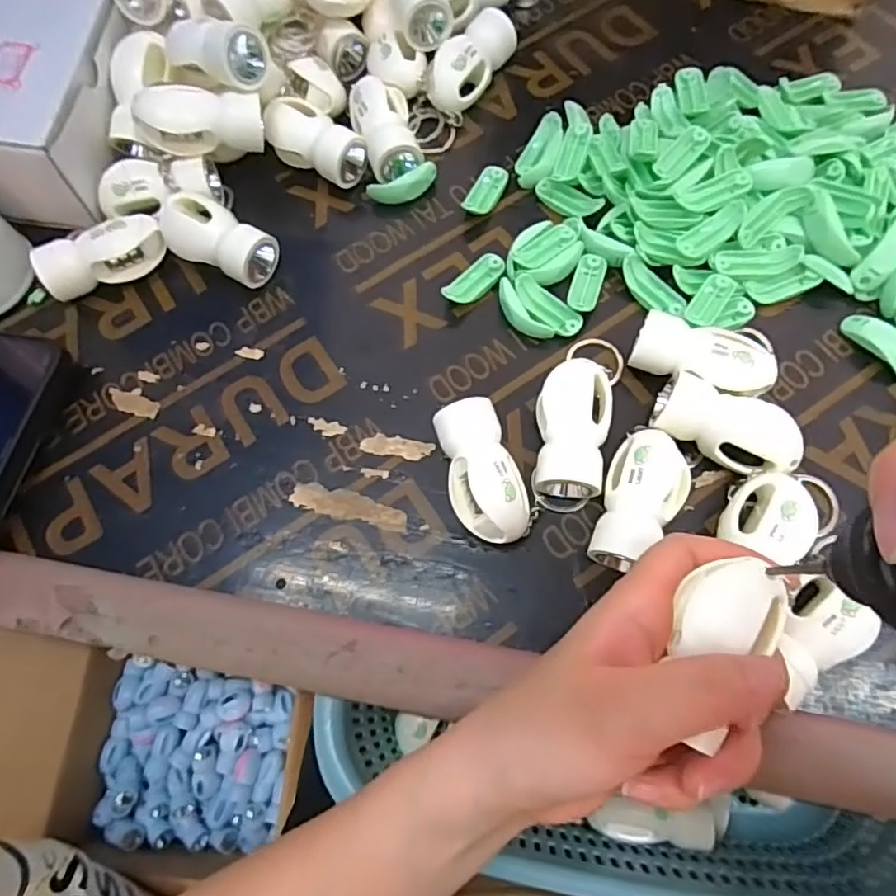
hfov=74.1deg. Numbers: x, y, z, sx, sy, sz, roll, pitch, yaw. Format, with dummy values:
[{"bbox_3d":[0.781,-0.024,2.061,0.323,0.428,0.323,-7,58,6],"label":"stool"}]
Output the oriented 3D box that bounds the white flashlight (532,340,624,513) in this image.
[{"bbox_3d":[0.062,-0.017,0.289,0.036,0.026,0.092,15,73,7],"label":"white flashlight"}]

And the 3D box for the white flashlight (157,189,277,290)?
[{"bbox_3d":[-0.128,-0.114,0.331,0.064,0.029,0.032,28,75,11],"label":"white flashlight"}]

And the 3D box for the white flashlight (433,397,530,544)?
[{"bbox_3d":[0.016,0.012,0.280,0.032,0.031,0.067,-17,72,-3],"label":"white flashlight"}]

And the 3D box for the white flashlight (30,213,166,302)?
[{"bbox_3d":[-0.189,-0.104,0.329,0.067,0.032,0.020,-26,72,-7],"label":"white flashlight"}]

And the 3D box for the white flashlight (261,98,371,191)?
[{"bbox_3d":[-0.080,-0.178,0.353,0.060,0.030,0.031,35,76,13],"label":"white flashlight"}]

